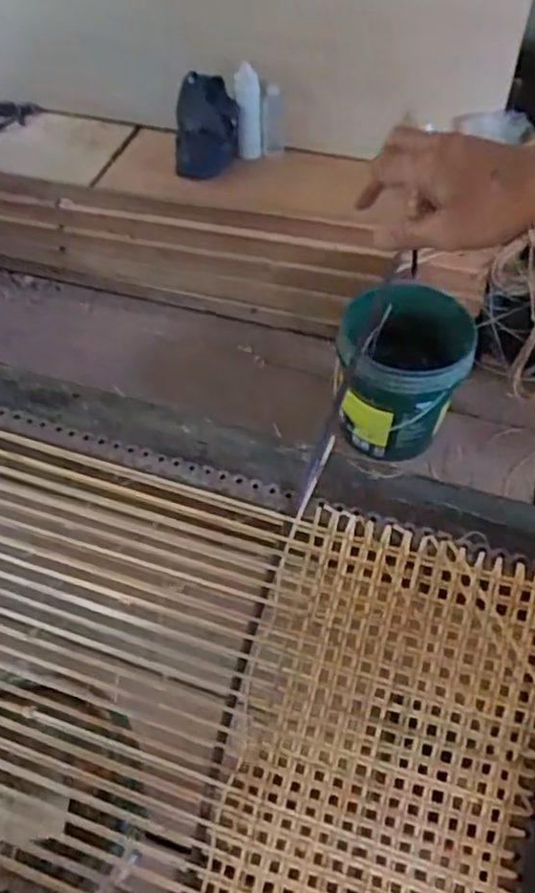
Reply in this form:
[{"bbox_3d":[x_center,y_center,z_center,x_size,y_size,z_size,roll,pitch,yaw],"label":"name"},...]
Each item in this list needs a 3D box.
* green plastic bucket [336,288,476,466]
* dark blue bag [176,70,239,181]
[{"bbox_3d":[0.300,-0.166,1.518,0.282,0.313,0.240,7,53,6],"label":"green plastic bucket"},{"bbox_3d":[-0.167,-0.848,1.788,0.173,0.218,0.120,-5,53,-4],"label":"dark blue bag"}]

